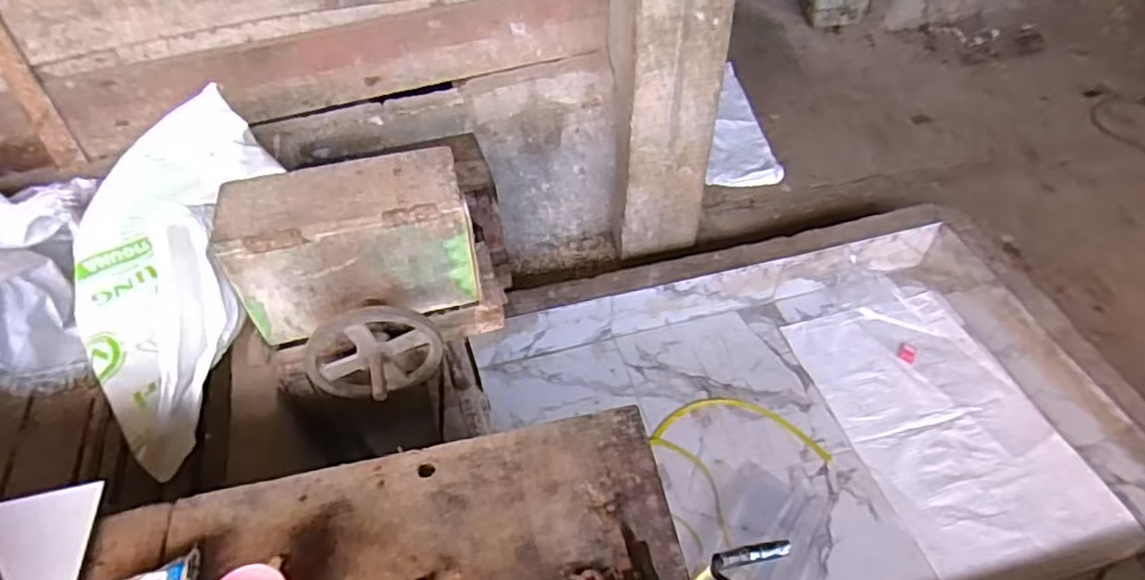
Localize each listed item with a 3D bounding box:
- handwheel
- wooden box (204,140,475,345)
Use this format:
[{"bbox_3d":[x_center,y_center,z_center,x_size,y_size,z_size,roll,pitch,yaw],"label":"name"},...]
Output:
[{"bbox_3d":[-0.292,0.109,1.000,0.191,0.175,0.086,-17,48,-14],"label":"handwheel"},{"bbox_3d":[-0.337,-0.067,1.045,0.345,0.225,0.131,-9,47,-7],"label":"wooden box"}]

